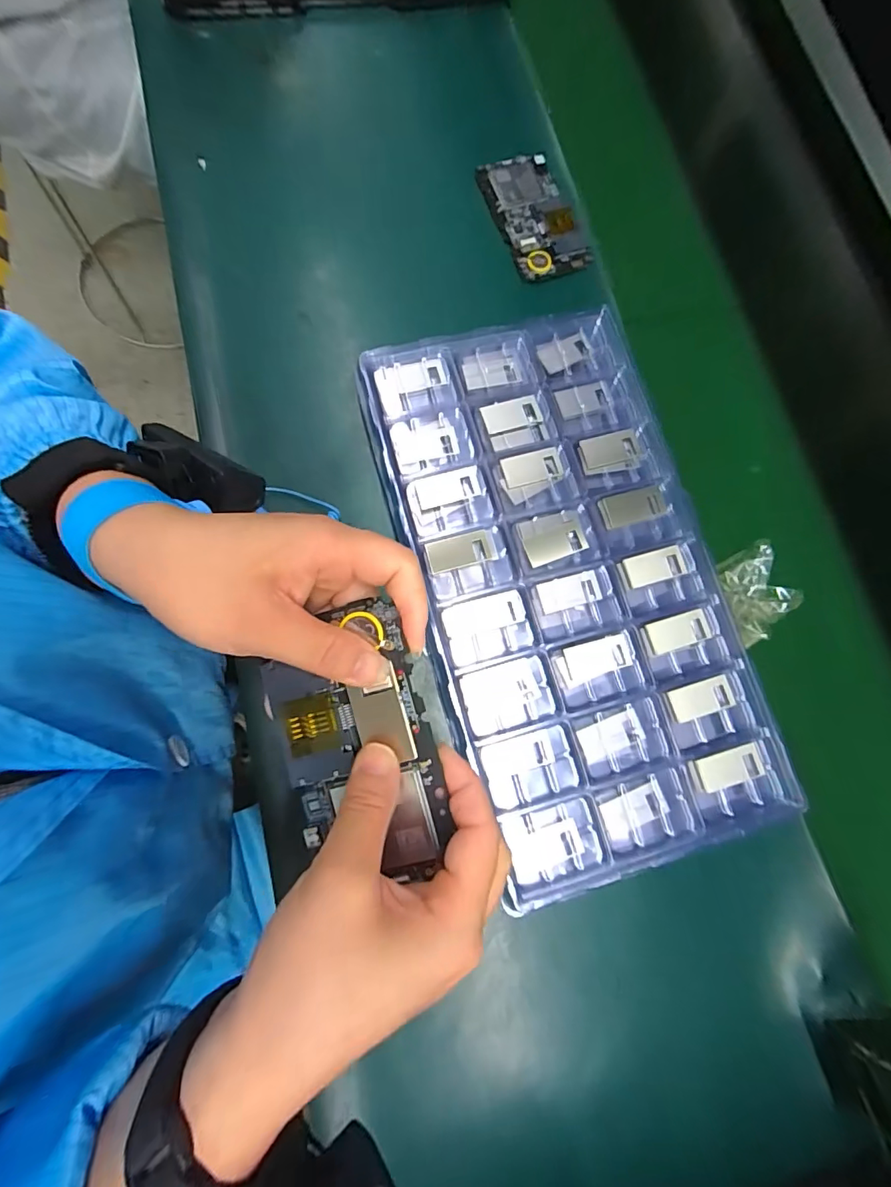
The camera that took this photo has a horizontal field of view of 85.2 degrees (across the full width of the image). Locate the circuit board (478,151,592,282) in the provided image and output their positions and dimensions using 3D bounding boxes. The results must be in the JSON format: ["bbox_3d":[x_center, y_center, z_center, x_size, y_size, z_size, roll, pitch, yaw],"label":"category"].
[{"bbox_3d":[0.077,-0.336,0.431,0.065,0.012,0.122,-21,83,-5],"label":"circuit board"}]

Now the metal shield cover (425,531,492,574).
[{"bbox_3d":[0.009,-0.029,0.338,0.044,0.004,0.022,-13,104,-3],"label":"metal shield cover"}]

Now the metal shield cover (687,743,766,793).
[{"bbox_3d":[0.186,0.116,0.317,0.046,0.004,0.024,-14,80,-10],"label":"metal shield cover"}]

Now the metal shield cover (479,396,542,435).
[{"bbox_3d":[0.049,-0.134,0.360,0.043,0.004,0.022,-15,80,-10],"label":"metal shield cover"}]

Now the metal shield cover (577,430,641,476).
[{"bbox_3d":[0.122,-0.105,0.360,0.045,0.005,0.027,-10,79,-9],"label":"metal shield cover"}]

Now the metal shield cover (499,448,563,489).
[{"bbox_3d":[0.063,-0.091,0.352,0.044,0.006,0.022,-13,79,-10],"label":"metal shield cover"}]

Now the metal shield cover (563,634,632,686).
[{"bbox_3d":[0.104,0.044,0.331,0.044,0.005,0.024,-15,80,-10],"label":"metal shield cover"}]

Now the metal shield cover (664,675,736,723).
[{"bbox_3d":[0.173,0.071,0.327,0.044,0.004,0.022,-14,80,-10],"label":"metal shield cover"}]

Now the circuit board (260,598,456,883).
[{"bbox_3d":[-0.040,0.067,0.214,0.067,0.008,0.117,-13,89,3],"label":"circuit board"}]

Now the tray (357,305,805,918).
[{"bbox_3d":[0.085,-0.013,0.336,0.200,0.030,0.381,-15,79,-3],"label":"tray"}]

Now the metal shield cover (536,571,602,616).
[{"bbox_3d":[0.087,-0.001,0.341,0.043,0.004,0.021,-14,80,-10],"label":"metal shield cover"}]

